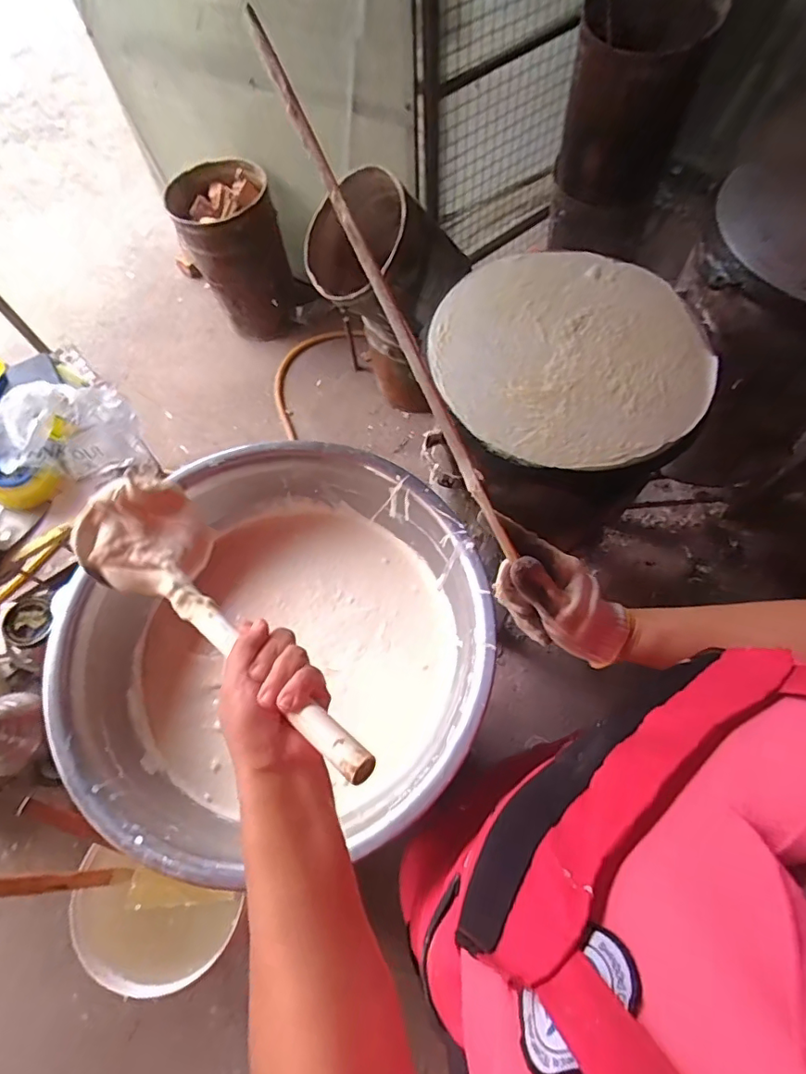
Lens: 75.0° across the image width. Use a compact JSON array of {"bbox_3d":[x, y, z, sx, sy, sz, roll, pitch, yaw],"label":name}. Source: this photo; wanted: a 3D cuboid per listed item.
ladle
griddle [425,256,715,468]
[{"bbox_3d":[-0.142,0.058,0.405,0.339,0.062,0.100,34,66,31],"label":"ladle"},{"bbox_3d":[0.241,-0.269,0.735,0.365,0.031,0.396,-1,65,1],"label":"griddle"}]

